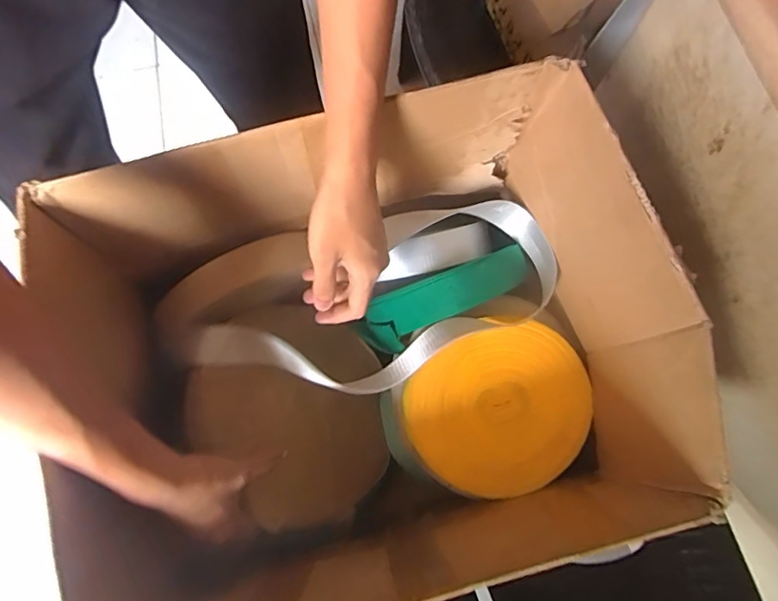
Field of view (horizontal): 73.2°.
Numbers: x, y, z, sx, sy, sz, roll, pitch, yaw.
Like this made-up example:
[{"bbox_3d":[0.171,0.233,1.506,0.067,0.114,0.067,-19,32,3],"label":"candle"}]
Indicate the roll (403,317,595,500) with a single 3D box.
[{"bbox_3d":[0.112,0.106,0.517,0.180,0.032,0.155,-37,74,-10],"label":"roll"}]

